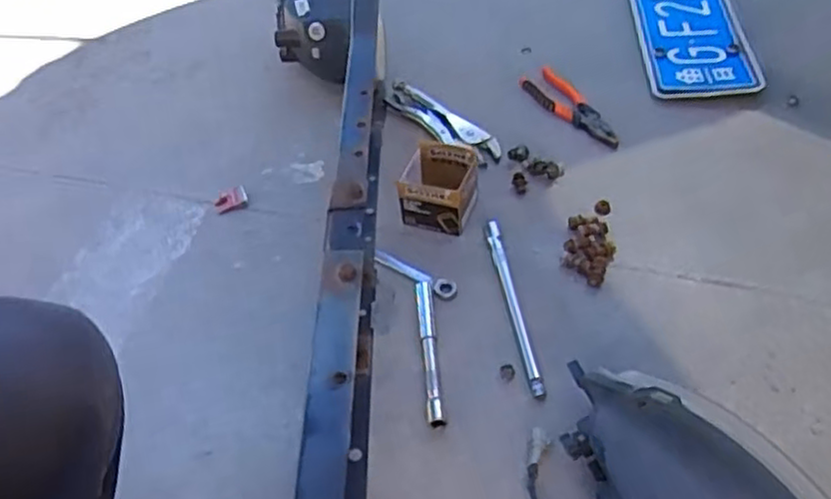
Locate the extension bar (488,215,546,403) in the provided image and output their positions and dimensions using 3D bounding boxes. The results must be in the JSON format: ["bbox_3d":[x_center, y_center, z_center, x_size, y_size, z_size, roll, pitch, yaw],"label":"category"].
[{"bbox_3d":[0.116,0.065,0.831,0.019,0.017,0.247,-9,50,-4],"label":"extension bar"}]

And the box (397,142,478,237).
[{"bbox_3d":[0.032,-0.080,0.927,0.091,0.076,0.097,10,51,12],"label":"box"}]

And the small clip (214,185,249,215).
[{"bbox_3d":[-0.257,-0.070,0.982,0.046,0.016,0.034,-21,53,-12],"label":"small clip"}]

